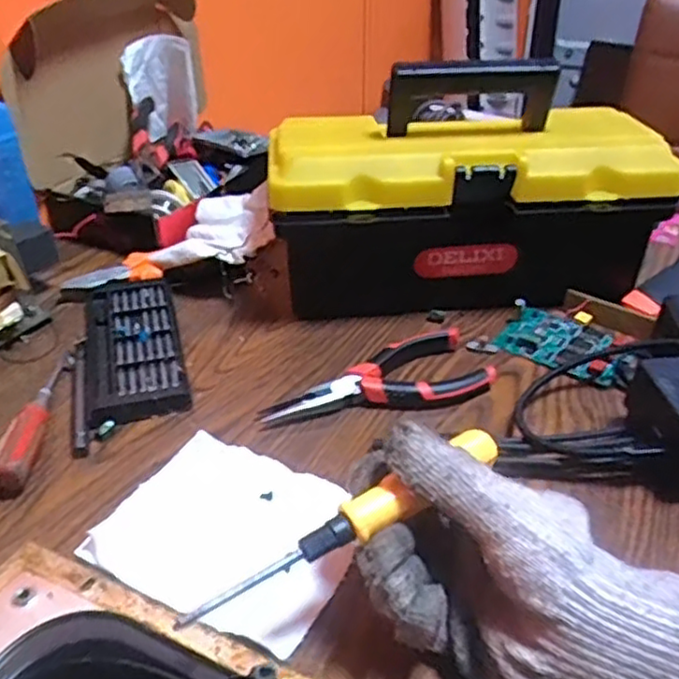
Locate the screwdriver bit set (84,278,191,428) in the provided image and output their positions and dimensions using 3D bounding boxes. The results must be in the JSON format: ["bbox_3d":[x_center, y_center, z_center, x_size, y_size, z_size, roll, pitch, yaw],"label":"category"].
[{"bbox_3d":[-0.149,0.003,0.500,0.066,0.014,0.158,-10,37,-14],"label":"screwdriver bit set"}]

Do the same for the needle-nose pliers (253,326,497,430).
[{"bbox_3d":[0.022,0.028,0.461,0.154,0.017,0.060,-12,37,-16],"label":"needle-nose pliers"}]

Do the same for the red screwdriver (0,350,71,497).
[{"bbox_3d":[-0.192,0.045,0.436,0.022,0.025,0.128,-3,36,-5],"label":"red screwdriver"}]

